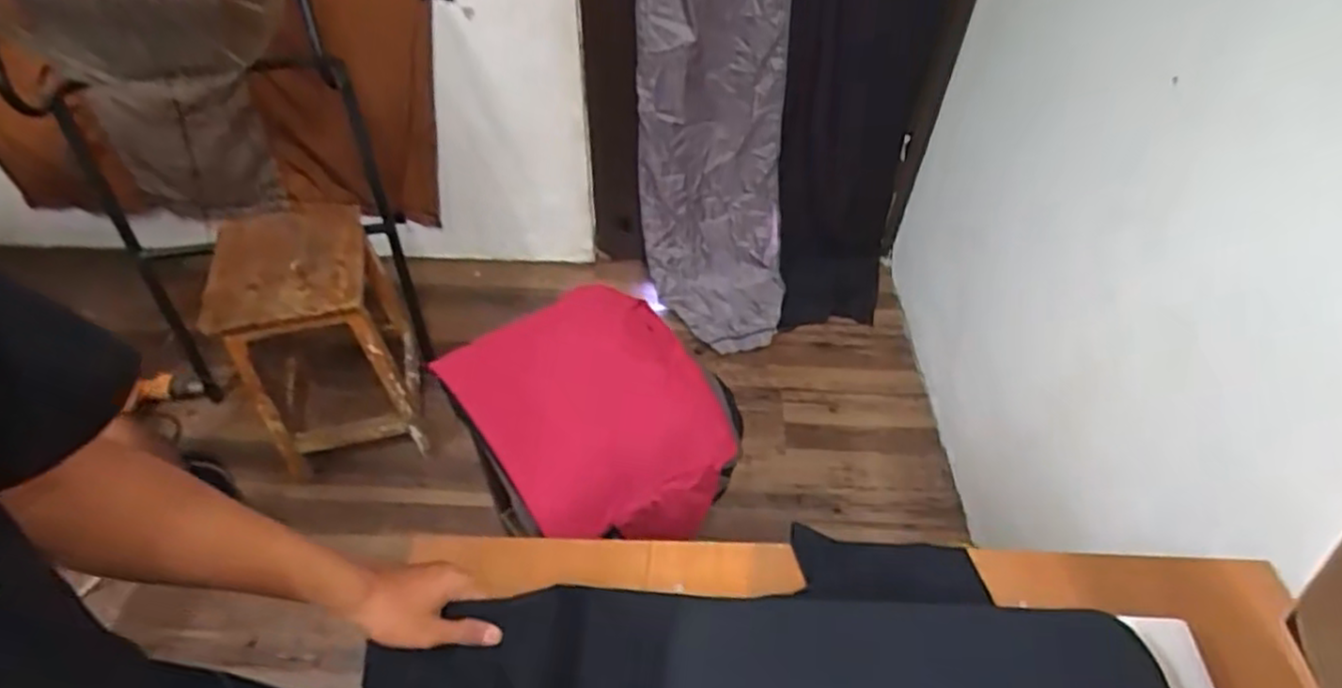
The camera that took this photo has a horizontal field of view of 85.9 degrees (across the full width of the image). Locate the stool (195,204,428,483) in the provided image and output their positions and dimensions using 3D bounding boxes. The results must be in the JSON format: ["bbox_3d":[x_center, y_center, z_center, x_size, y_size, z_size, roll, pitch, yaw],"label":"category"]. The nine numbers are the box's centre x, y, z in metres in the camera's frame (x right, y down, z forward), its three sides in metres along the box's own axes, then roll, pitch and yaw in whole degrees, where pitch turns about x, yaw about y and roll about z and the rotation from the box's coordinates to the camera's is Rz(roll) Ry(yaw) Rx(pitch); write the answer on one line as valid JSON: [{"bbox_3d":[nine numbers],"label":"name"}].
[{"bbox_3d":[-0.759,-0.011,1.565,0.329,0.467,0.392,-18,52,-15],"label":"stool"}]

